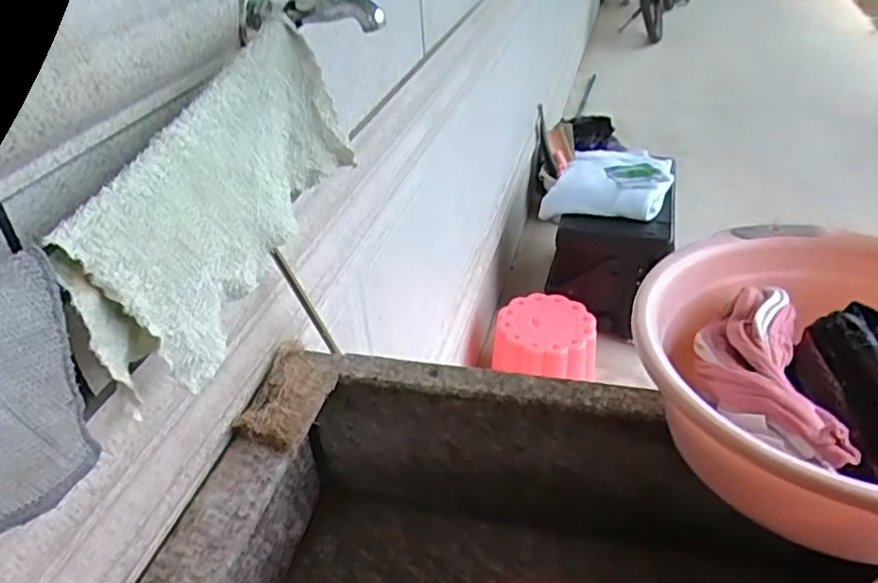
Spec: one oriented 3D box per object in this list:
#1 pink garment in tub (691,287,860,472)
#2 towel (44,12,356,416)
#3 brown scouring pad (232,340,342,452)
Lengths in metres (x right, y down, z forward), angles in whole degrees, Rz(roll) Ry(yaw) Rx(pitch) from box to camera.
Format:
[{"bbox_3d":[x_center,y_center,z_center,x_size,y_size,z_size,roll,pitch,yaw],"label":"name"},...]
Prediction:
[{"bbox_3d":[0.253,0.063,0.535,0.077,0.052,0.190,3,36,10],"label":"pink garment in tub"},{"bbox_3d":[-0.141,-0.062,0.471,0.046,0.155,0.283,6,36,14],"label":"towel"},{"bbox_3d":[-0.141,0.092,0.648,0.060,0.033,0.119,7,37,15],"label":"brown scouring pad"}]

